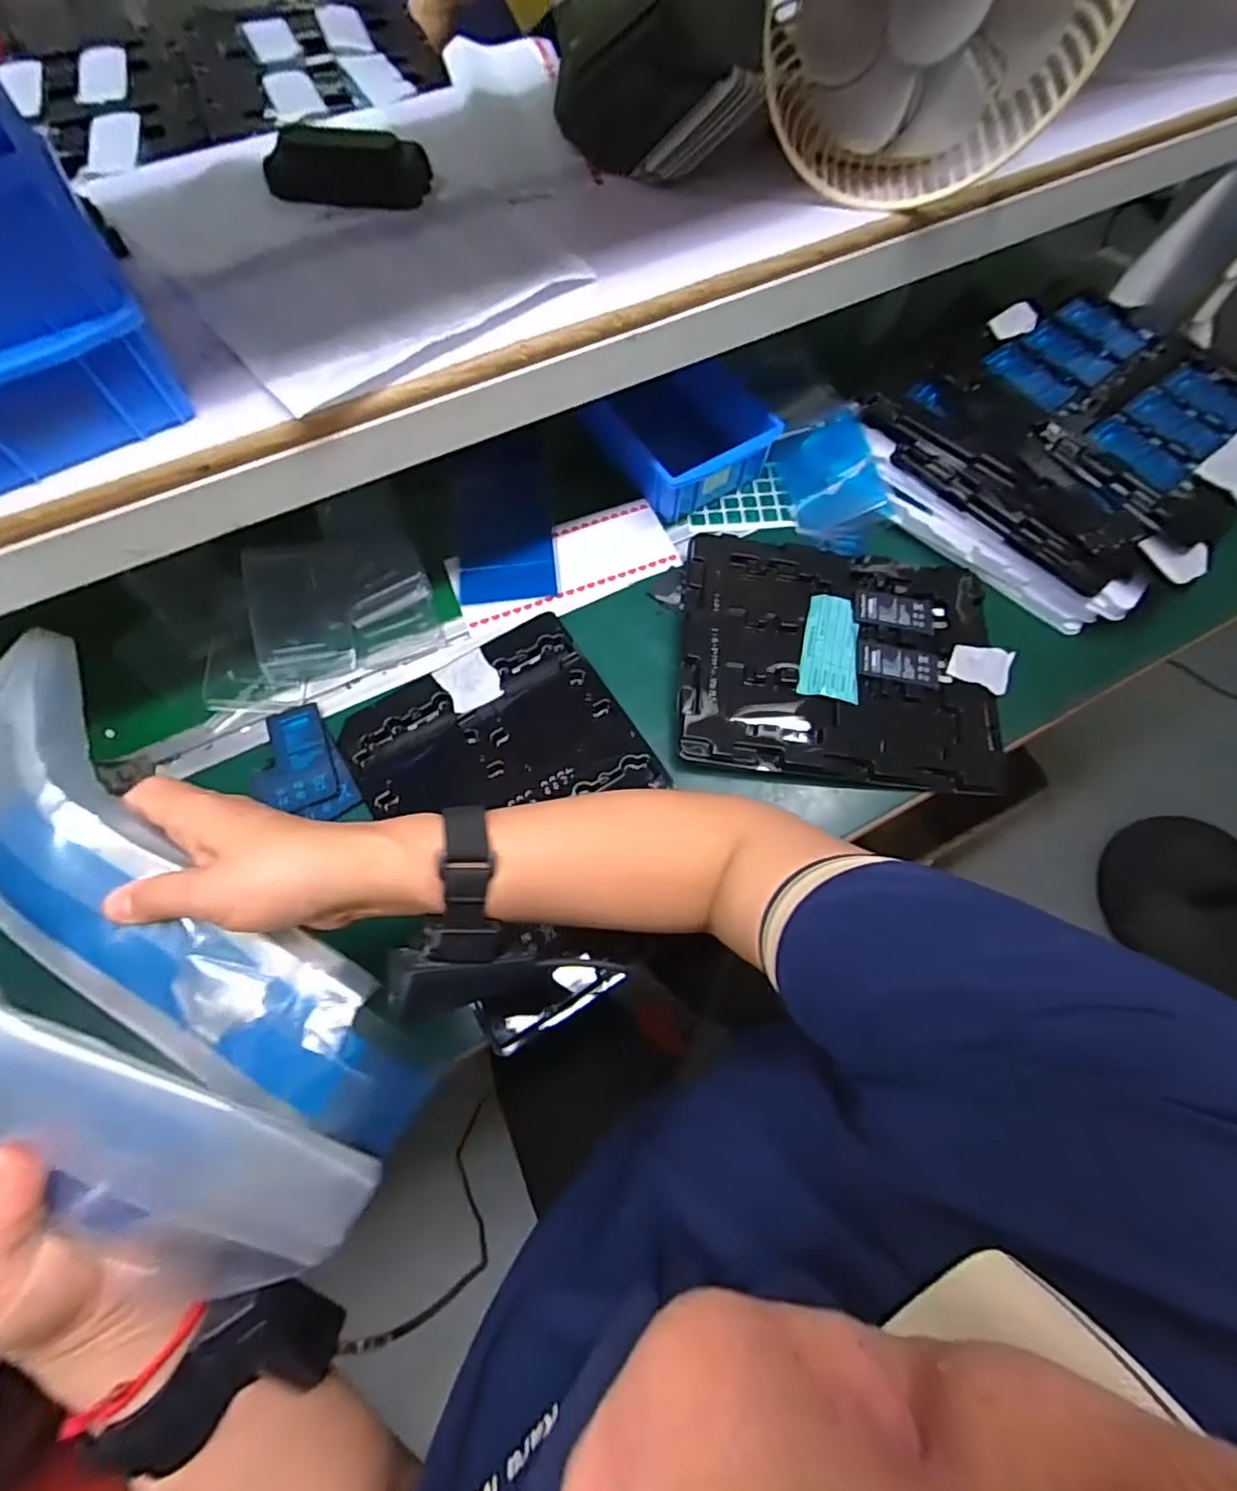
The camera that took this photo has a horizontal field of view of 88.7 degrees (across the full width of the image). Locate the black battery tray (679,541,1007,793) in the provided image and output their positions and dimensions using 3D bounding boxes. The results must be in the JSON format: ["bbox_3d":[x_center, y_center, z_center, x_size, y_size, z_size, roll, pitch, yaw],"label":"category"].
[{"bbox_3d":[0.196,-0.078,0.555,0.278,0.032,0.217,4,67,1],"label":"black battery tray"}]

